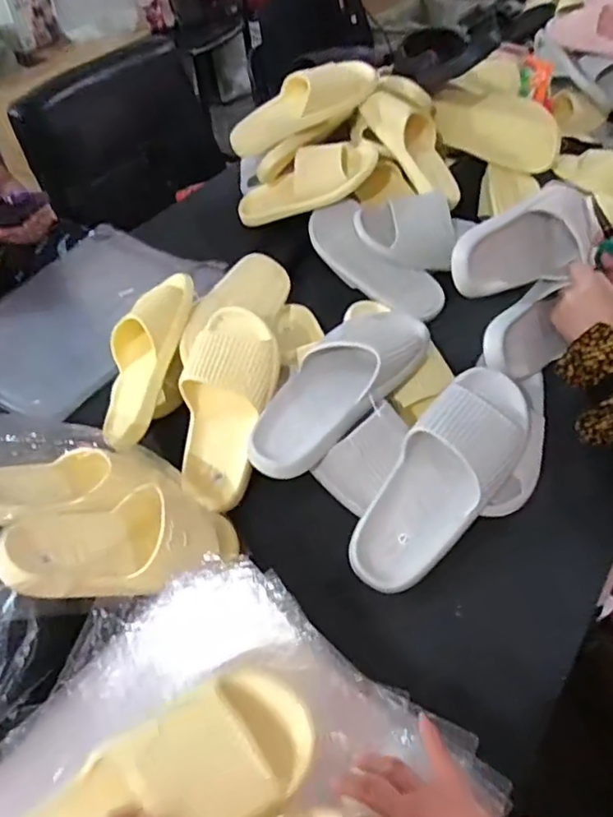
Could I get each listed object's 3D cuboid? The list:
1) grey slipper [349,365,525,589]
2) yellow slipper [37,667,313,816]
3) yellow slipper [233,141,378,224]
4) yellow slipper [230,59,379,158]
[{"bbox_3d":[0.154,0.078,0.652,0.116,0.104,0.274,31,80,27],"label":"grey slipper"},{"bbox_3d":[-0.110,0.245,0.364,0.242,0.065,0.096,-25,52,-13],"label":"yellow slipper"},{"bbox_3d":[-0.009,-0.383,1.003,0.257,0.072,0.108,-19,46,18],"label":"yellow slipper"},{"bbox_3d":[-0.013,-0.508,1.001,0.264,0.081,0.074,-21,46,18],"label":"yellow slipper"}]

